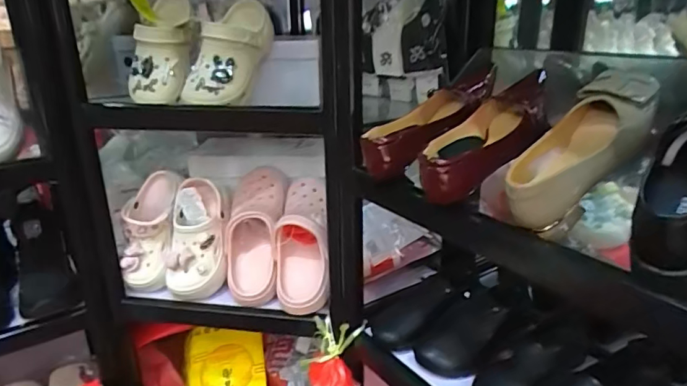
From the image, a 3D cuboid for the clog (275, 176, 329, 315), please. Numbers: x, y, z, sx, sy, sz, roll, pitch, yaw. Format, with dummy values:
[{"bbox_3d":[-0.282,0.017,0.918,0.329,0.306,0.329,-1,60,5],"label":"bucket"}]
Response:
[{"bbox_3d":[-0.072,0.085,0.874,0.089,0.240,0.089,0,-21,2],"label":"clog"}]

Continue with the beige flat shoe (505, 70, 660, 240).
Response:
[{"bbox_3d":[0.242,-0.038,0.511,0.196,0.074,0.077,-46,39,-20],"label":"beige flat shoe"}]

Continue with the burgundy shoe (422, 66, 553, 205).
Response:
[{"bbox_3d":[0.185,-0.075,0.593,0.083,0.064,0.231,15,47,38],"label":"burgundy shoe"}]

